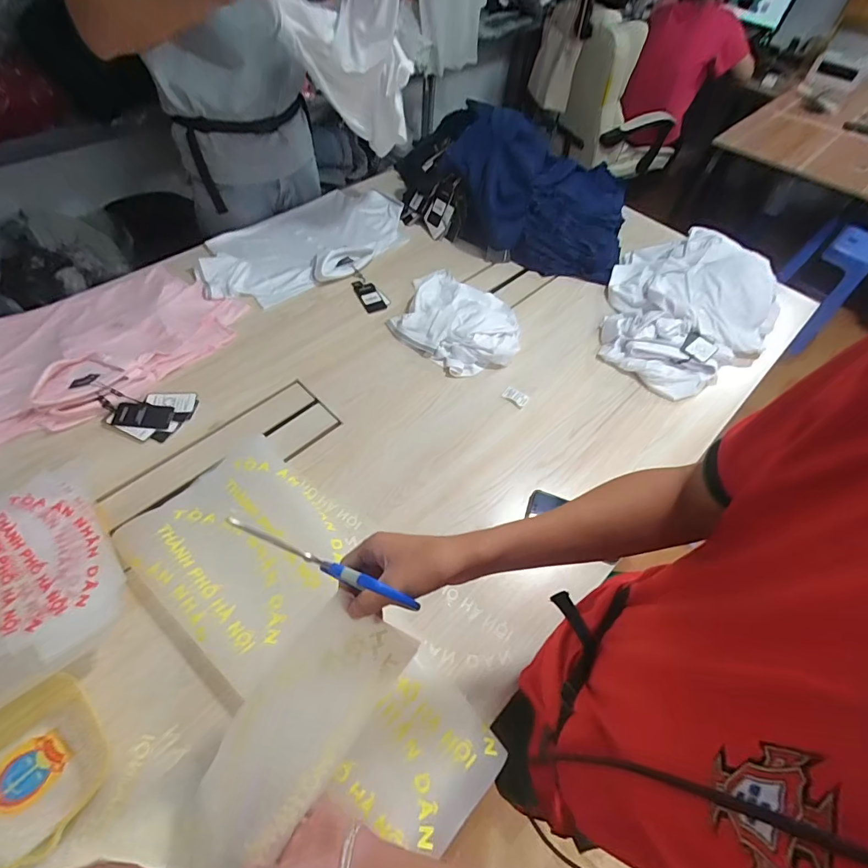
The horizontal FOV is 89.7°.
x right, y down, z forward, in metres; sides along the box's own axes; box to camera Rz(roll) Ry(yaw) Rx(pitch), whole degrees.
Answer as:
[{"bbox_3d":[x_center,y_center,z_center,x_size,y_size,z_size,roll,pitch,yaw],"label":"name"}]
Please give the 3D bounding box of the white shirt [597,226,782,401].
[{"bbox_3d":[0.591,-0.295,0.998,0.376,0.132,0.493,27,56,14],"label":"white shirt"}]

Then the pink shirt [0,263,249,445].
[{"bbox_3d":[-0.701,-0.197,0.884,0.378,0.043,0.552,36,59,20],"label":"pink shirt"}]

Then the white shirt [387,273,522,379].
[{"bbox_3d":[0.053,-0.257,0.972,0.282,0.053,0.286,14,54,5],"label":"white shirt"}]

